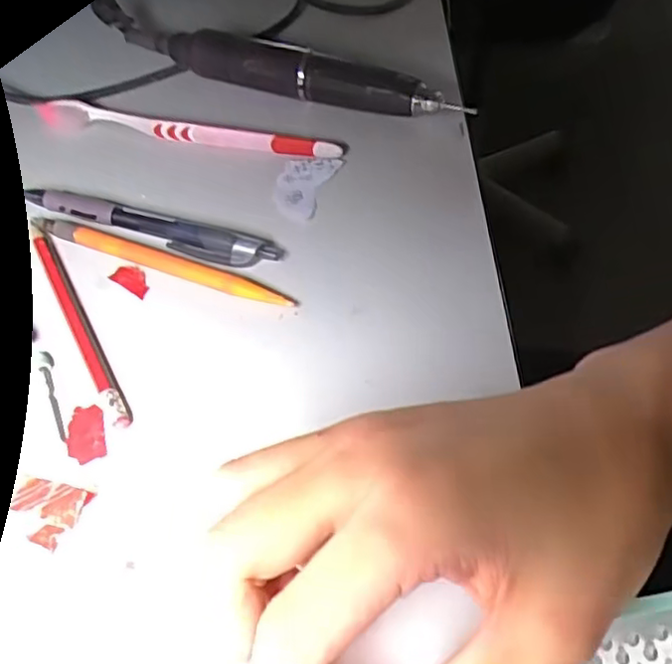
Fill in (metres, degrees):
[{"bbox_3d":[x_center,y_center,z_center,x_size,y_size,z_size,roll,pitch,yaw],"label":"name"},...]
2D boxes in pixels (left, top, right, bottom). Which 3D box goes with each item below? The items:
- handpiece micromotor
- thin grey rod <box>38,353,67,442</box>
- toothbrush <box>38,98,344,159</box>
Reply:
[{"bbox_3d":[-0.032,-0.146,0.372,0.208,0.027,0.020,20,59,19],"label":"handpiece micromotor"},{"bbox_3d":[-0.117,0.024,0.274,0.006,0.004,0.046,-23,56,-10],"label":"thin grey rod"},{"bbox_3d":[-0.084,-0.110,0.363,0.177,0.010,0.015,10,56,12],"label":"toothbrush"}]

